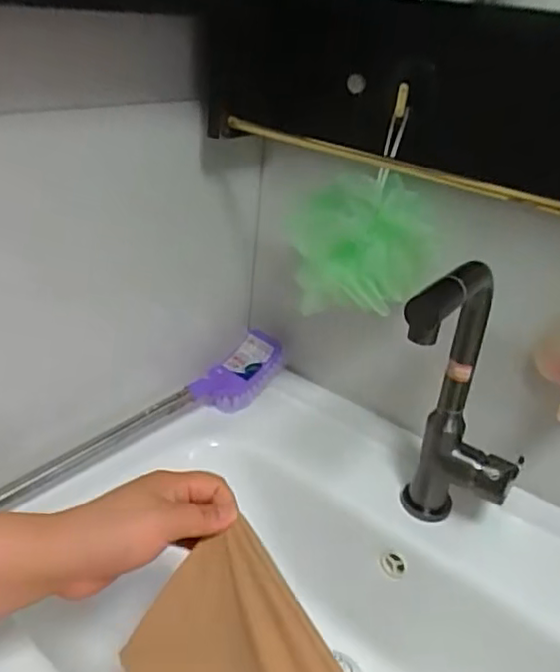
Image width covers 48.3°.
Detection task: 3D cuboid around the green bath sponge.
[{"bbox_3d":[0.073,-0.085,0.573,0.126,0.112,0.082,4,29,-2],"label":"green bath sponge"}]

